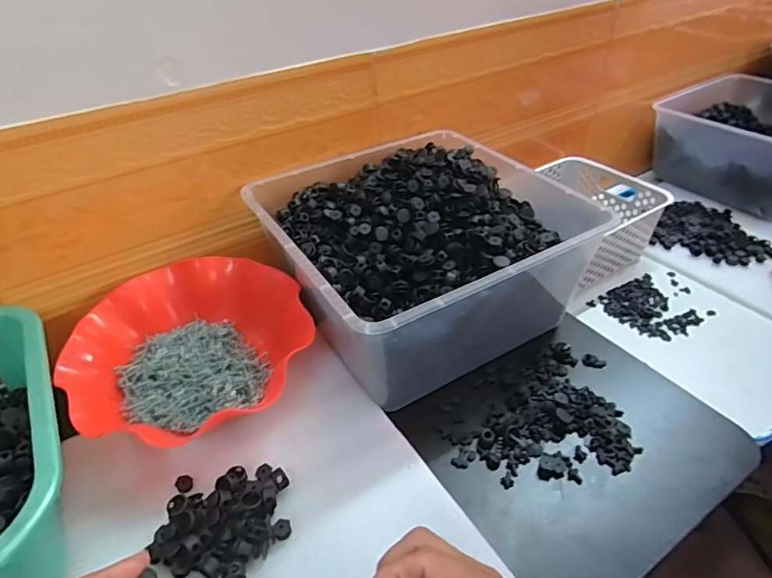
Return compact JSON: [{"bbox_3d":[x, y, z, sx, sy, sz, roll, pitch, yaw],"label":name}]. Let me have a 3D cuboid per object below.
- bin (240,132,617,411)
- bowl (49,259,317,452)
[{"bbox_3d":[0.036,-0.045,0.569,0.293,0.133,0.298,-22,43,-22],"label":"bin"},{"bbox_3d":[-0.196,0.056,0.506,0.222,0.063,0.190,-27,45,-27],"label":"bowl"}]

